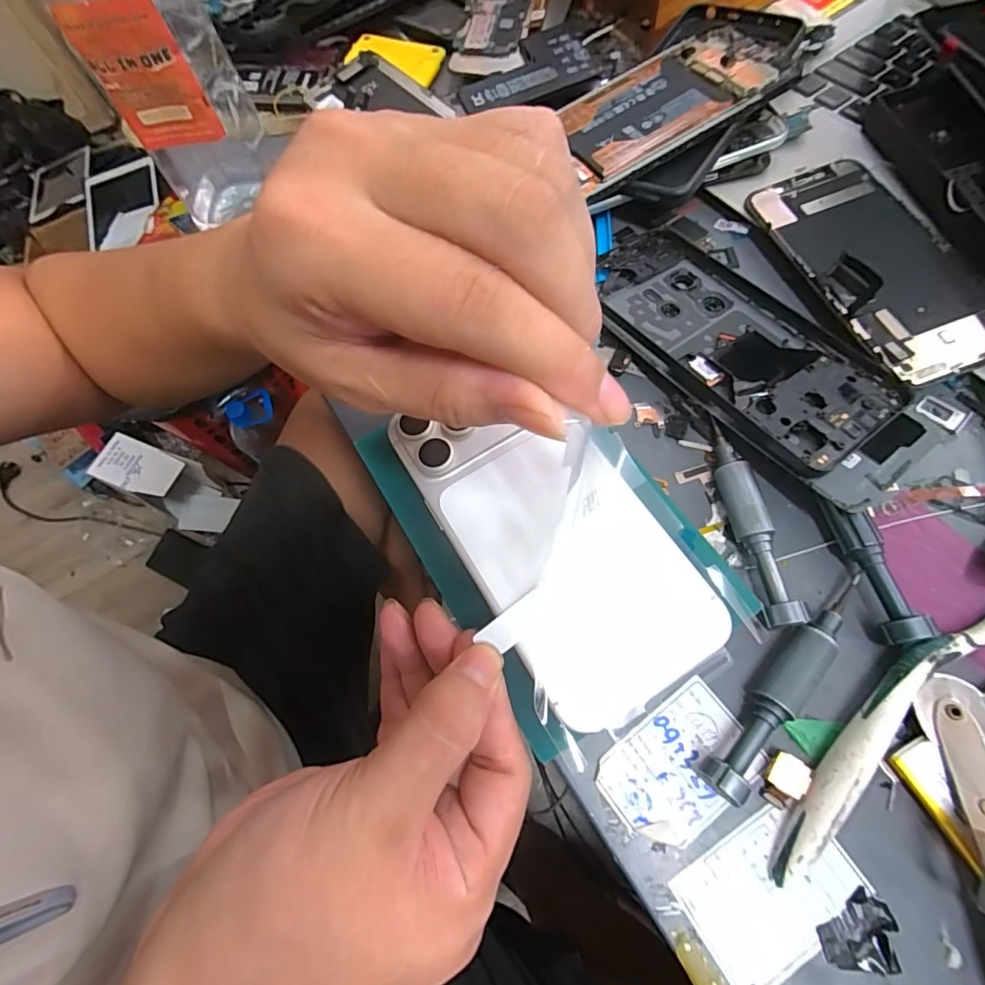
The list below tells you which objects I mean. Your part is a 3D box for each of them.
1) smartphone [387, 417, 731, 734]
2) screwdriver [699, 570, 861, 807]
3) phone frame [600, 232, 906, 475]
[{"bbox_3d":[0.023,0.015,0.208,0.077,0.014,0.146,-31,72,-9],"label":"smartphone"},{"bbox_3d":[0.116,0.074,0.194,0.017,0.013,0.101,41,76,19],"label":"screwdriver"},{"bbox_3d":[0.120,-0.079,0.256,0.083,0.008,0.159,-38,66,-17],"label":"phone frame"}]

